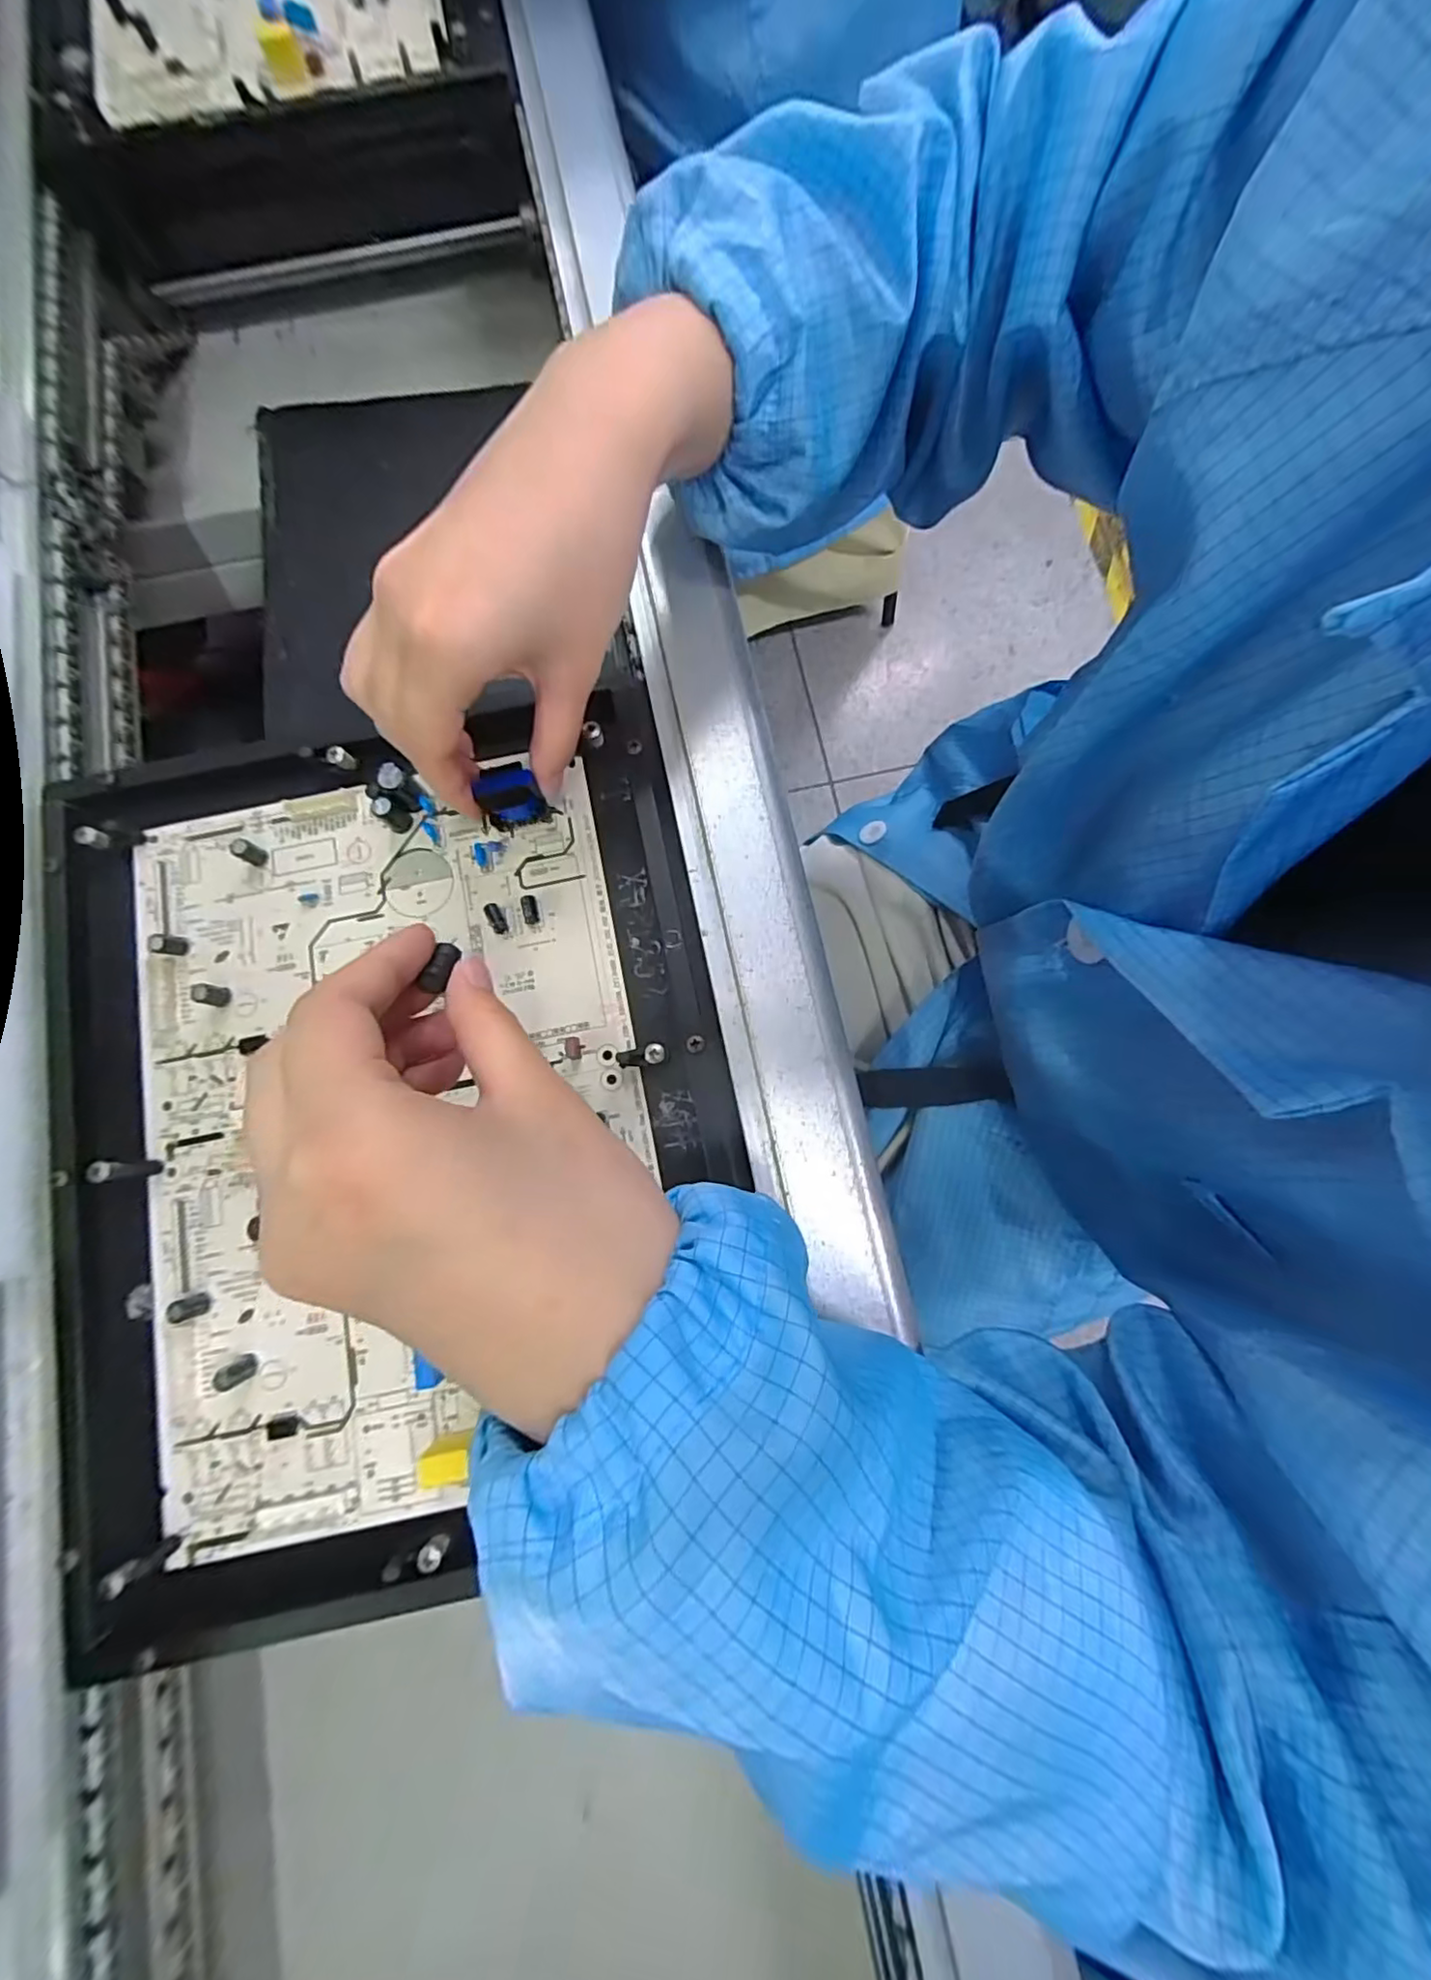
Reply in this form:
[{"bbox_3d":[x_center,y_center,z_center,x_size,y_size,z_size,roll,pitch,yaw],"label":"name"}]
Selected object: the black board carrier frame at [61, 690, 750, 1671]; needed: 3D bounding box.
[{"bbox_3d":[-0.123,0.045,0.247,0.258,0.018,0.328,-12,79,-1],"label":"black board carrier frame"}]

